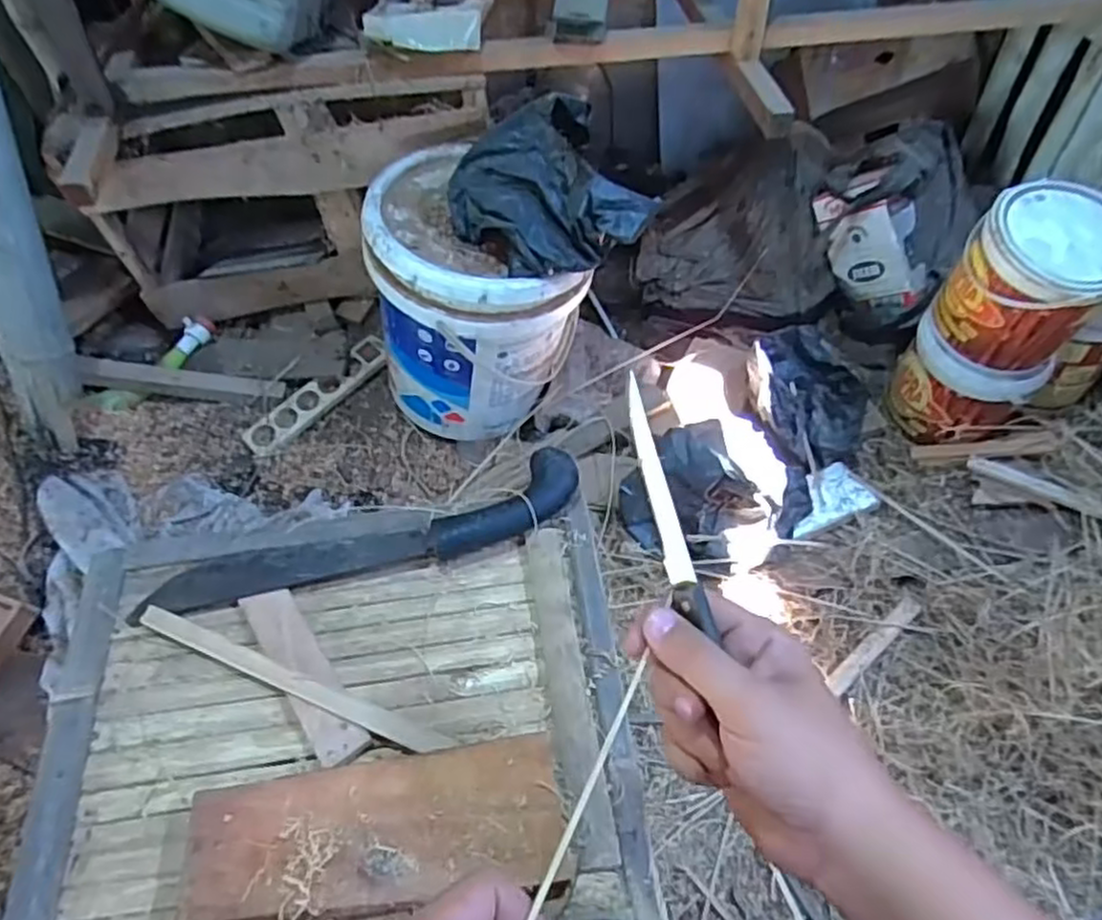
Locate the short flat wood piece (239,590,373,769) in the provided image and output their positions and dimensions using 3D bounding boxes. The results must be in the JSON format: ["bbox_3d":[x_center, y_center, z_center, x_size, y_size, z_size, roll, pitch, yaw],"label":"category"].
[{"bbox_3d":[-0.182,0.154,0.530,0.034,0.013,0.152,-30,56,-21],"label":"short flat wood piece"}]

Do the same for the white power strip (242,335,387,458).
[{"bbox_3d":[-0.378,-0.106,1.179,0.059,0.017,0.270,44,72,7],"label":"white power strip"}]

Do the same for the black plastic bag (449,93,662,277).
[{"bbox_3d":[-0.002,-0.325,0.866,0.234,0.127,0.167,-9,51,-6],"label":"black plastic bag"}]

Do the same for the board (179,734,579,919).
[{"bbox_3d":[-0.106,0.236,0.455,0.227,0.033,0.083,-9,51,-5],"label":"board"}]

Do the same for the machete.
[{"bbox_3d":[-0.147,0.067,0.588,0.354,0.033,0.059,-16,52,-11],"label":"machete"}]

